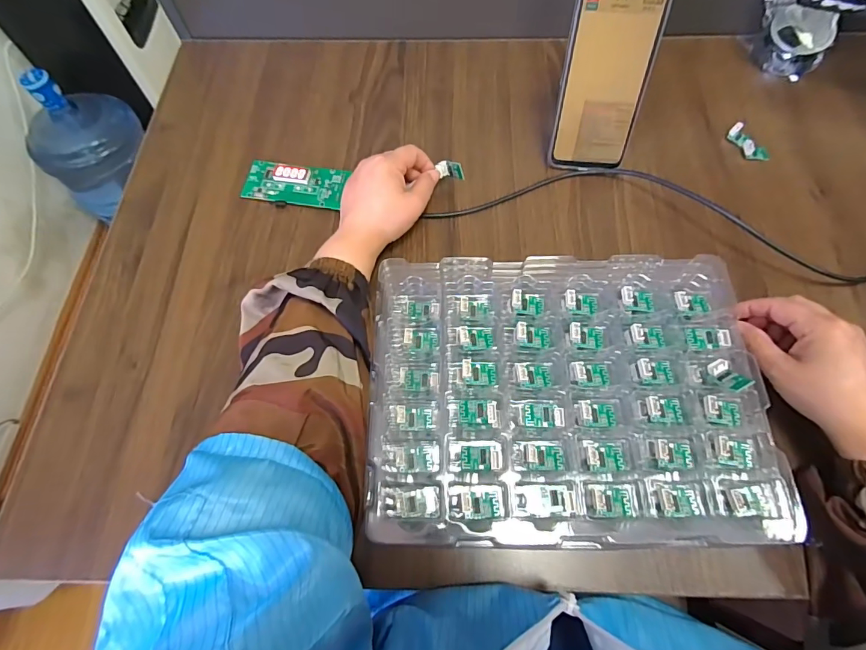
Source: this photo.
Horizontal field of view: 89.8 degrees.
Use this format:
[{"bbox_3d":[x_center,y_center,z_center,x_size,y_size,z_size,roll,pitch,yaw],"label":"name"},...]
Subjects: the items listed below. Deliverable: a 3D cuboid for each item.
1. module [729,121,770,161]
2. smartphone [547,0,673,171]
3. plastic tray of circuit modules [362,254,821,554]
[{"bbox_3d":[0.336,-0.194,0.464,0.019,0.014,0.050,-25,67,-9],"label":"module"},{"bbox_3d":[0.161,-0.230,0.408,0.079,0.165,0.010,5,38,4],"label":"smartphone"},{"bbox_3d":[0.095,0.046,0.323,0.278,0.024,0.209,-1,66,1],"label":"plastic tray of circuit modules"}]

